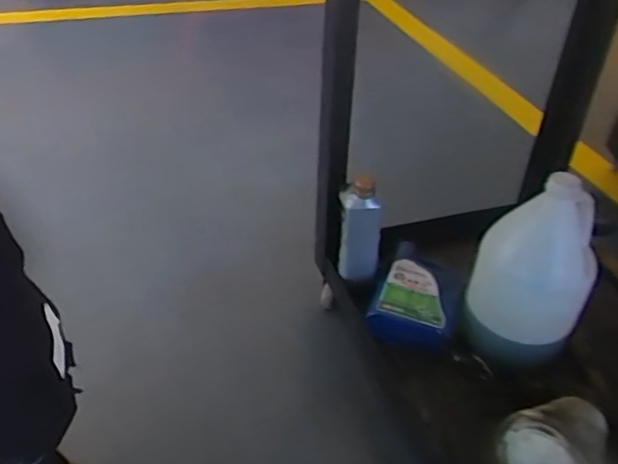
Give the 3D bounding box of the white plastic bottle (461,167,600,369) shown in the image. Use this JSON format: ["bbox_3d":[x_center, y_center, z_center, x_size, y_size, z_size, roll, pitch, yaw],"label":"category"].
[{"bbox_3d":[0.337,0.048,0.911,0.159,0.264,0.146,17,40,16],"label":"white plastic bottle"}]

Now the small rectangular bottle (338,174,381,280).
[{"bbox_3d":[0.079,0.002,0.979,0.073,0.210,0.050,9,38,7],"label":"small rectangular bottle"}]

